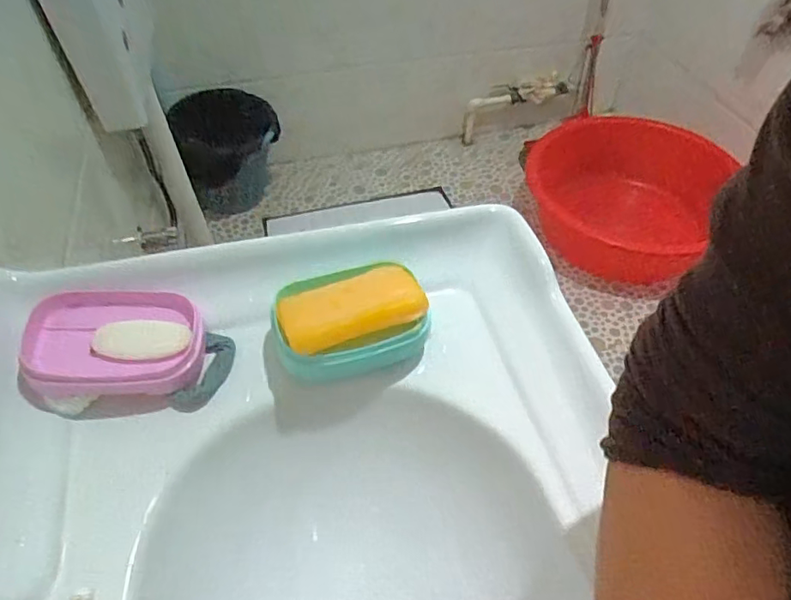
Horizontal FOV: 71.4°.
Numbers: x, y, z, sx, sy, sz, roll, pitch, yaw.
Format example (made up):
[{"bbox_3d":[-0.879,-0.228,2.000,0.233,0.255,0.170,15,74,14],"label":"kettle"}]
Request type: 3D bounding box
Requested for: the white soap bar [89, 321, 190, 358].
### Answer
[{"bbox_3d":[-0.188,0.028,0.411,0.066,0.010,0.031,-1,48,-20],"label":"white soap bar"}]

